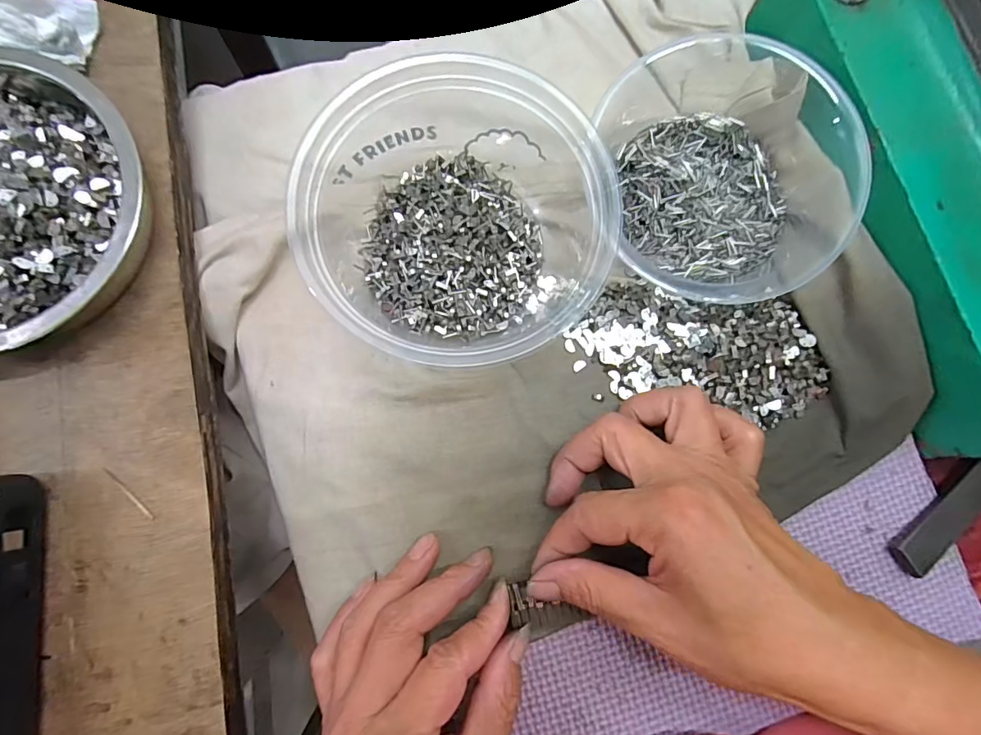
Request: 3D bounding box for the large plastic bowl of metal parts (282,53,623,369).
[{"bbox_3d":[-0.018,-0.074,0.224,0.132,0.044,0.143,1,81,-3],"label":"large plastic bowl of metal parts"}]

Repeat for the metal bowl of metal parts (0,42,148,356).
[{"bbox_3d":[-0.200,-0.067,0.191,0.122,0.030,0.122,1,81,-3],"label":"metal bowl of metal parts"}]

